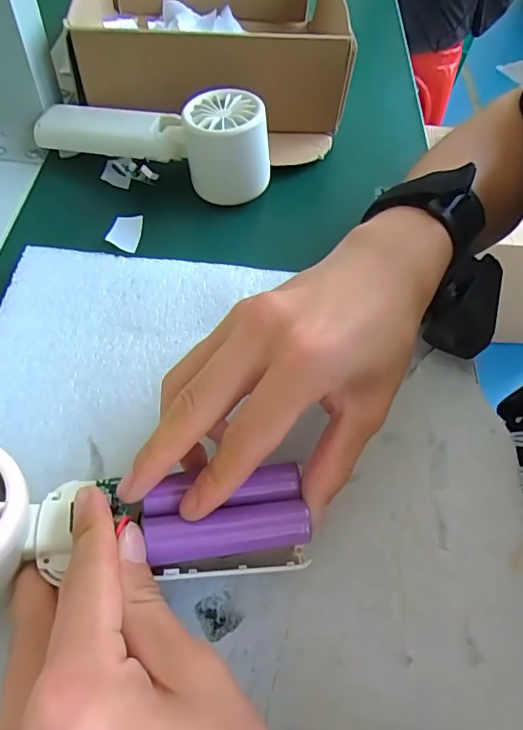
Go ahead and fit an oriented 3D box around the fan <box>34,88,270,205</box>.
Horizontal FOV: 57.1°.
[{"bbox_3d":[-0.075,-0.163,0.335,0.164,0.055,0.052,19,57,7],"label":"fan"}]

